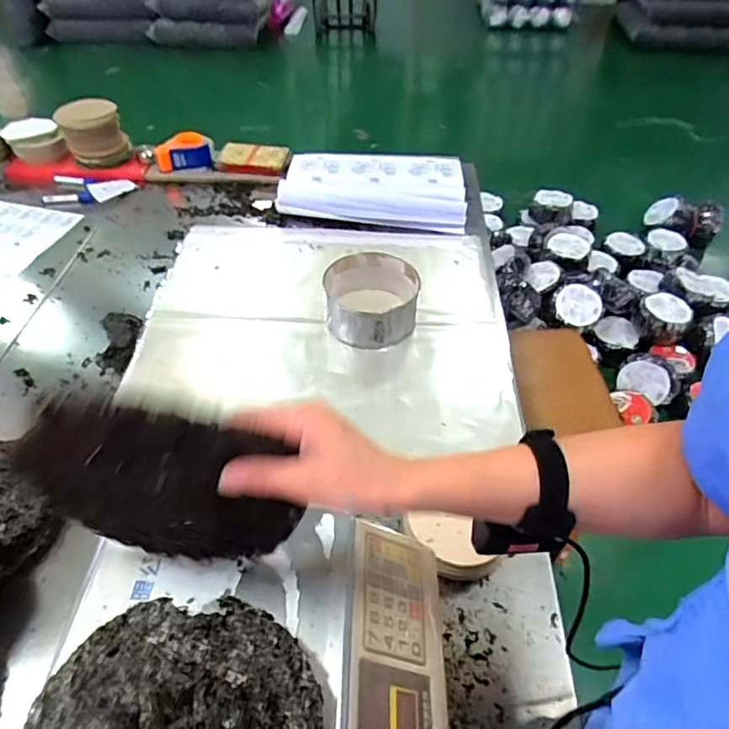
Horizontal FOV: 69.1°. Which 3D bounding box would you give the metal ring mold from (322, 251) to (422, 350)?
[{"bbox_3d":[0.016,-0.126,1.076,0.189,0.100,0.190,-1,45,-2],"label":"metal ring mold"}]

